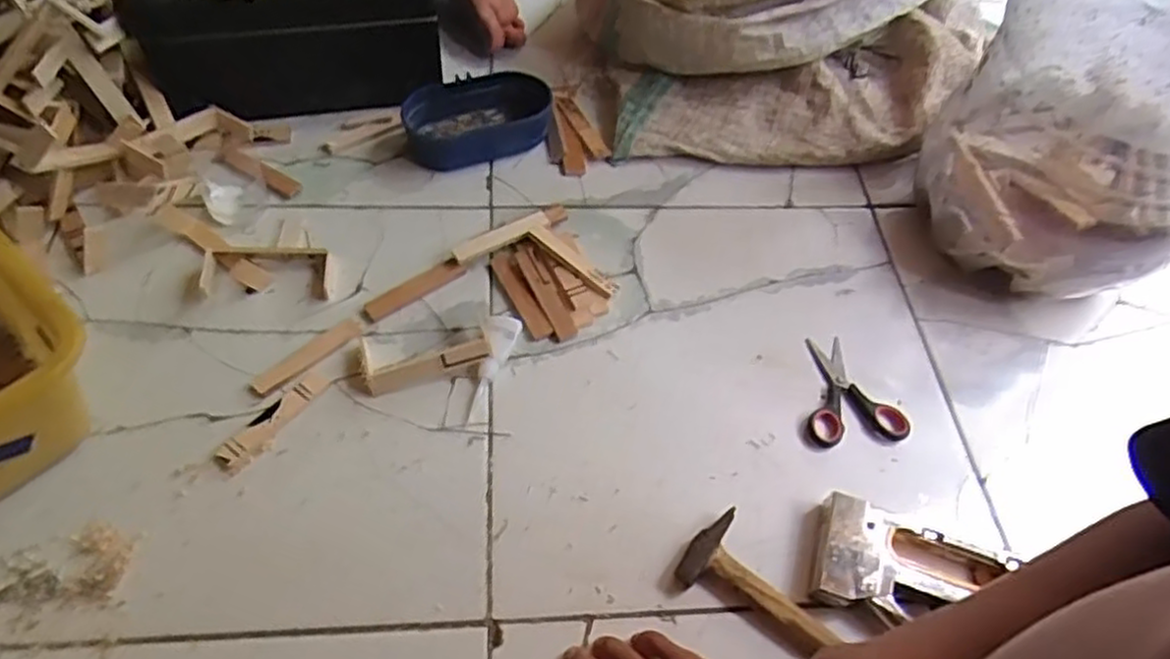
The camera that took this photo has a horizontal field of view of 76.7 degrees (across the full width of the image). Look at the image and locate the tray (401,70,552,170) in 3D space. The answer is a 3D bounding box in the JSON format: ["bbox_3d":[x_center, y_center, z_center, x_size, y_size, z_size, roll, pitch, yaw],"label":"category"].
[{"bbox_3d":[-0.108,-0.217,0.769,0.153,0.049,0.077,-13,56,-15],"label":"tray"}]

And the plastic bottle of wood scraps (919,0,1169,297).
[{"bbox_3d":[0.437,-0.177,0.630,0.222,0.250,0.196,34,59,18],"label":"plastic bottle of wood scraps"}]

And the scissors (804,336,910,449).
[{"bbox_3d":[0.223,0.053,0.641,0.083,0.014,0.103,-2,54,-7],"label":"scissors"}]

